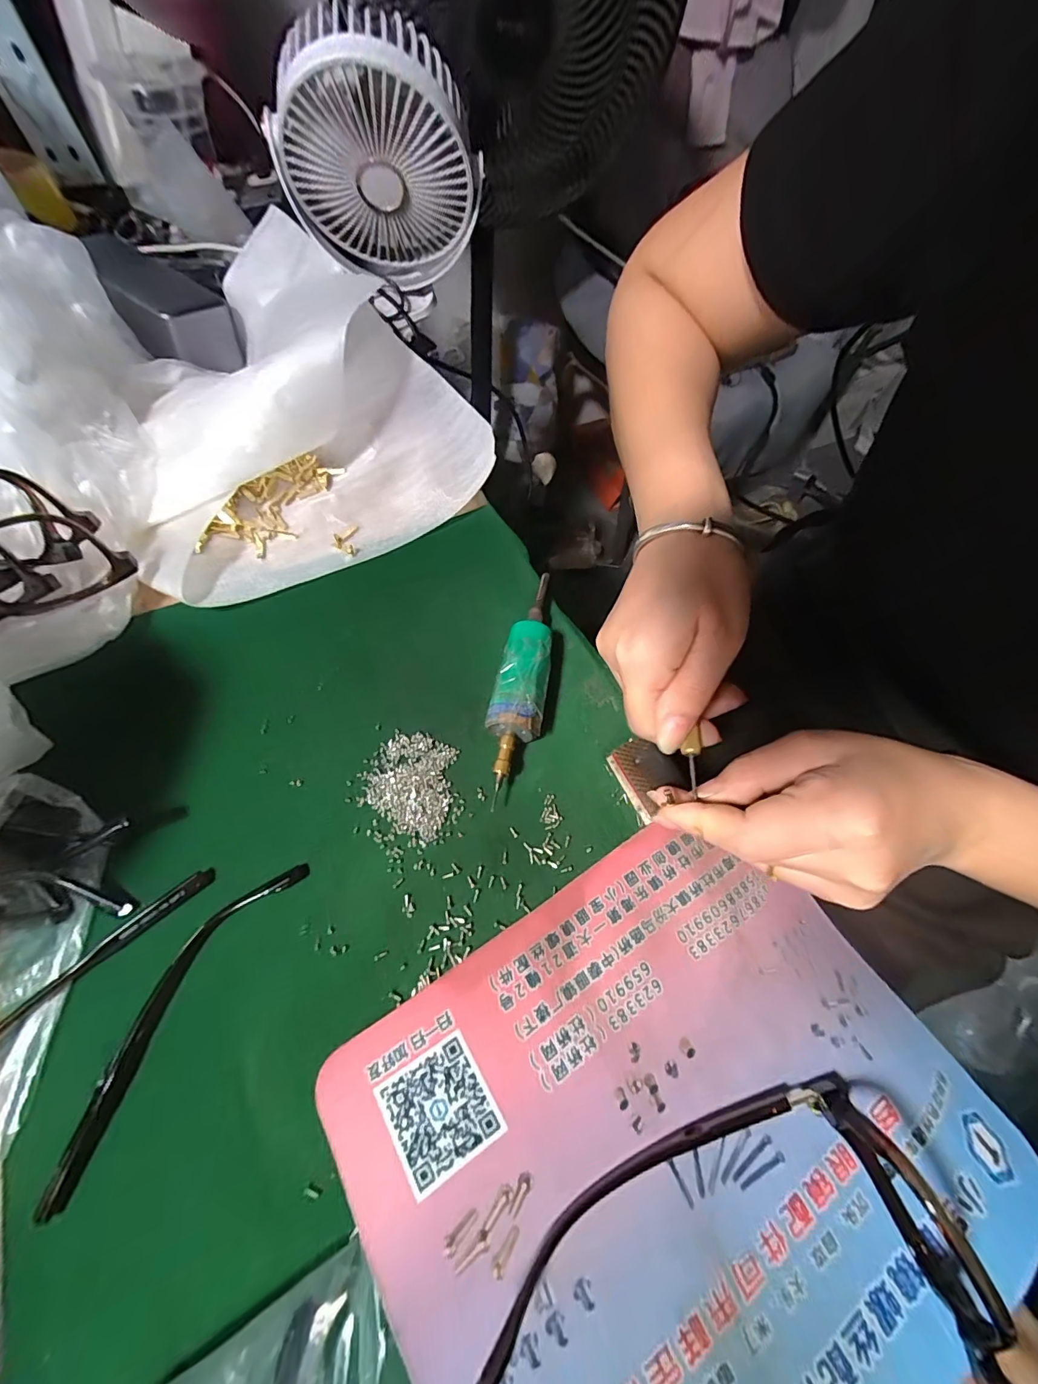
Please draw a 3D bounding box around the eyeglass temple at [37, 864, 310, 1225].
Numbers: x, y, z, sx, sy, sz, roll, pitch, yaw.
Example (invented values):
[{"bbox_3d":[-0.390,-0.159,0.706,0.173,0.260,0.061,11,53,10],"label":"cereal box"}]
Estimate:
[{"bbox_3d":[-0.144,0.130,0.192,0.025,0.004,0.133,28,65,10],"label":"eyeglass temple"}]

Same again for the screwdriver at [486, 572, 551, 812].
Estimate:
[{"bbox_3d":[0.003,-0.014,0.259,0.026,0.028,0.139,10,63,1],"label":"screwdriver"}]

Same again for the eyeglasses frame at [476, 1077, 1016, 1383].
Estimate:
[{"bbox_3d":[0.087,0.230,0.135,0.173,0.034,0.151,-15,65,-11],"label":"eyeglasses frame"}]

